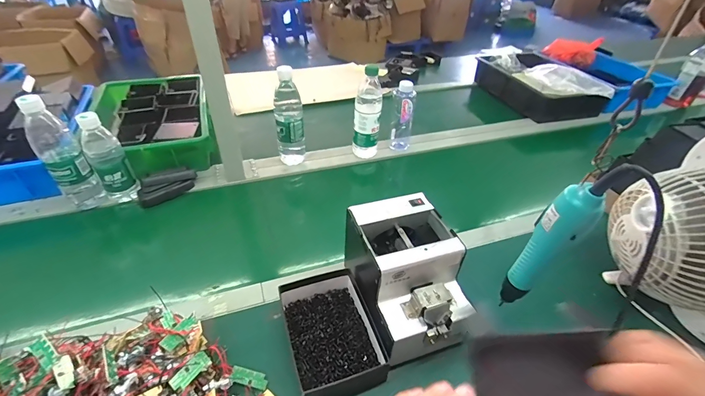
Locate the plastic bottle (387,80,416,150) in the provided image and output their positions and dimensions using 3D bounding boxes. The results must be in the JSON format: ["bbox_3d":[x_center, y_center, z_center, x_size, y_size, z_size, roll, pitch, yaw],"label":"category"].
[{"bbox_3d":[0.127,-0.211,0.872,0.059,0.165,0.053,5,39,3],"label":"plastic bottle"}]

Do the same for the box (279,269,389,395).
[{"bbox_3d":[-0.033,0.187,0.482,0.117,0.052,0.173,-11,42,-17],"label":"box"}]

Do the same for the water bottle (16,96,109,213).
[{"bbox_3d":[-0.542,-0.079,0.634,0.057,0.222,0.062,33,48,32],"label":"water bottle"}]

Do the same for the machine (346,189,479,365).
[{"bbox_3d":[0.078,0.105,0.480,0.125,0.117,0.187,-11,41,-16],"label":"machine"}]

